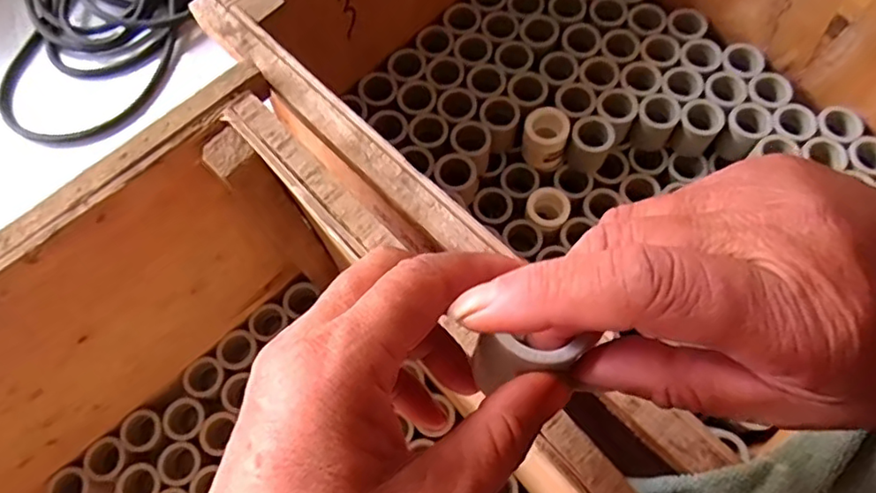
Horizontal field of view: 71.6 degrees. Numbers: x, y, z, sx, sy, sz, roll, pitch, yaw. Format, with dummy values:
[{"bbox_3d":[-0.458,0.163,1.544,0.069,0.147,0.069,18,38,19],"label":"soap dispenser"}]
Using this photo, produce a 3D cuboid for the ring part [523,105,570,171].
[{"bbox_3d":[0.085,-0.086,0.478,0.033,0.040,0.036,10,70,6],"label":"ring part"}]

